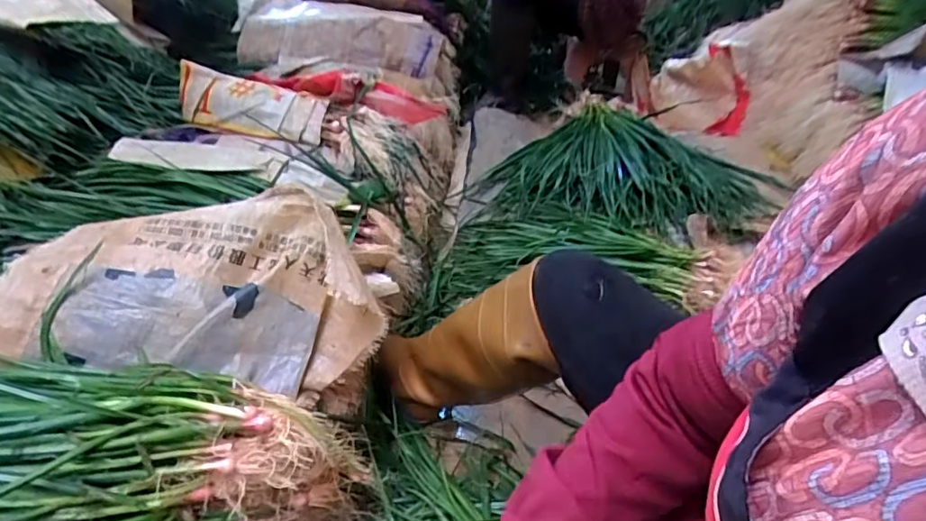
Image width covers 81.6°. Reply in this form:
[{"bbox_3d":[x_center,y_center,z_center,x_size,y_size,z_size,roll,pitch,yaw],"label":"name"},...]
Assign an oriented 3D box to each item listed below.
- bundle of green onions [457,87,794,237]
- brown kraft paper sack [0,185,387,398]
[{"bbox_3d":[0.455,-0.292,1.499,0.794,0.108,0.659,8,38,7],"label":"bundle of green onions"},{"bbox_3d":[-0.330,0.043,0.676,0.452,0.150,0.208,-1,38,-5],"label":"brown kraft paper sack"}]

